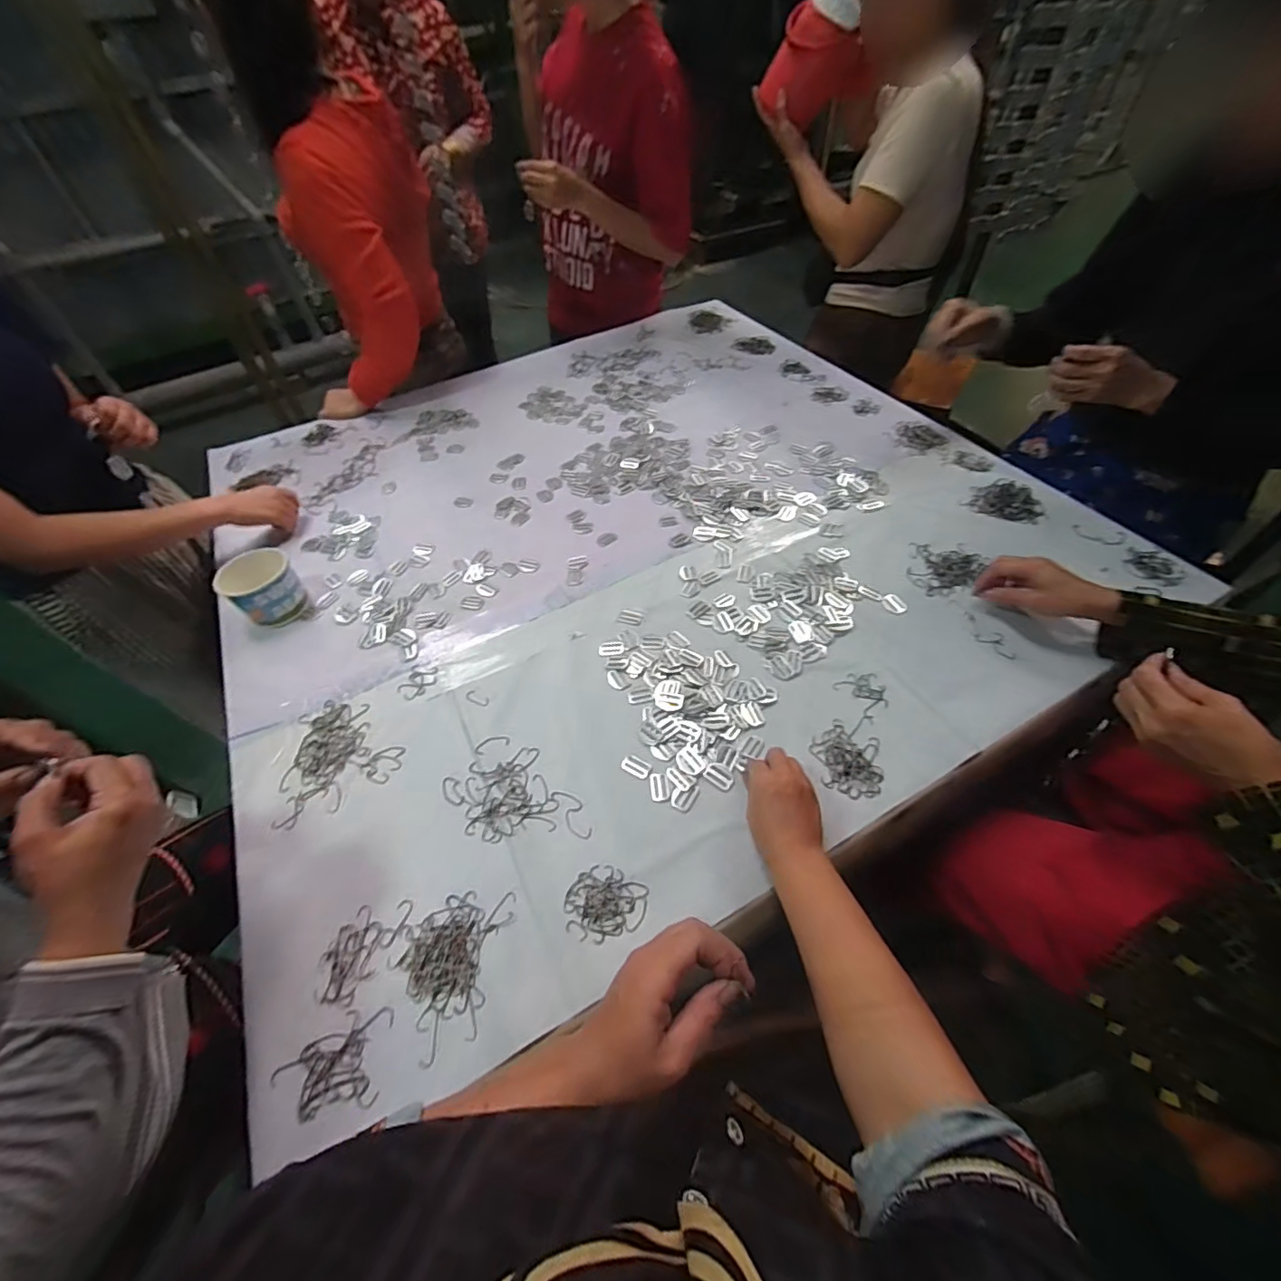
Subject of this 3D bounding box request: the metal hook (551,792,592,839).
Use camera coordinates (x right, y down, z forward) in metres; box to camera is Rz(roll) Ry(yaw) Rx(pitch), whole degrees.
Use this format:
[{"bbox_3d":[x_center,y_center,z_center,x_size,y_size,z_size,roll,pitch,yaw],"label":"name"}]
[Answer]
[{"bbox_3d":[-0.071,0.183,0.579,0.024,0.004,0.062,-25,53,-15],"label":"metal hook"}]

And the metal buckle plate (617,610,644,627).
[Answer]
[{"bbox_3d":[-0.014,-0.032,0.744,0.033,0.004,0.025,9,52,12],"label":"metal buckle plate"}]

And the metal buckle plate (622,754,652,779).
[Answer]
[{"bbox_3d":[-0.005,0.140,0.610,0.033,0.004,0.020,25,57,23],"label":"metal buckle plate"}]

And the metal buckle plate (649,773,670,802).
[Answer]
[{"bbox_3d":[0.021,0.158,0.592,0.020,0.004,0.032,-7,50,-1],"label":"metal buckle plate"}]

